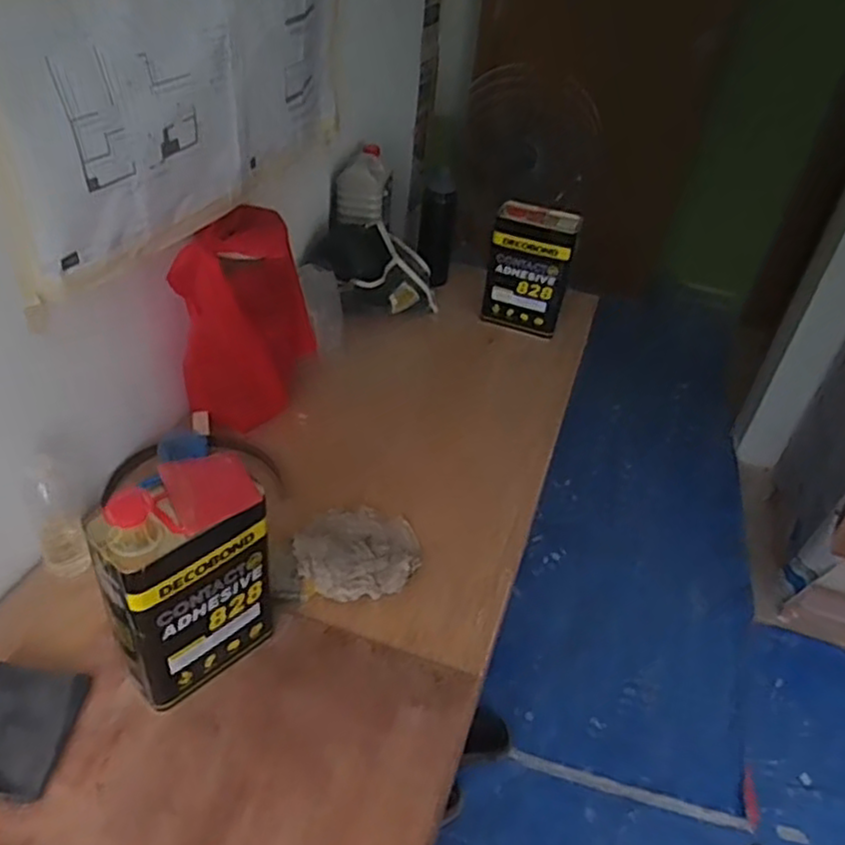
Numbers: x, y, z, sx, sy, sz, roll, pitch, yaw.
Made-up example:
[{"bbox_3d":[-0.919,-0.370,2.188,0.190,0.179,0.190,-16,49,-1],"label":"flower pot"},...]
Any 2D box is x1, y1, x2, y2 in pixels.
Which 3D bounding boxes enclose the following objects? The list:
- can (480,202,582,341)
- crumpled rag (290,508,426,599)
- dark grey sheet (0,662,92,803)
[{"bbox_3d":[0.223,-0.307,1.498,0.178,0.265,0.080,19,40,14],"label":"can"},{"bbox_3d":[-0.092,0.184,1.013,0.177,0.041,0.166,-4,40,-14],"label":"crumpled rag"},{"bbox_3d":[-0.434,0.327,0.759,0.106,0.034,0.131,3,36,2],"label":"dark grey sheet"}]

